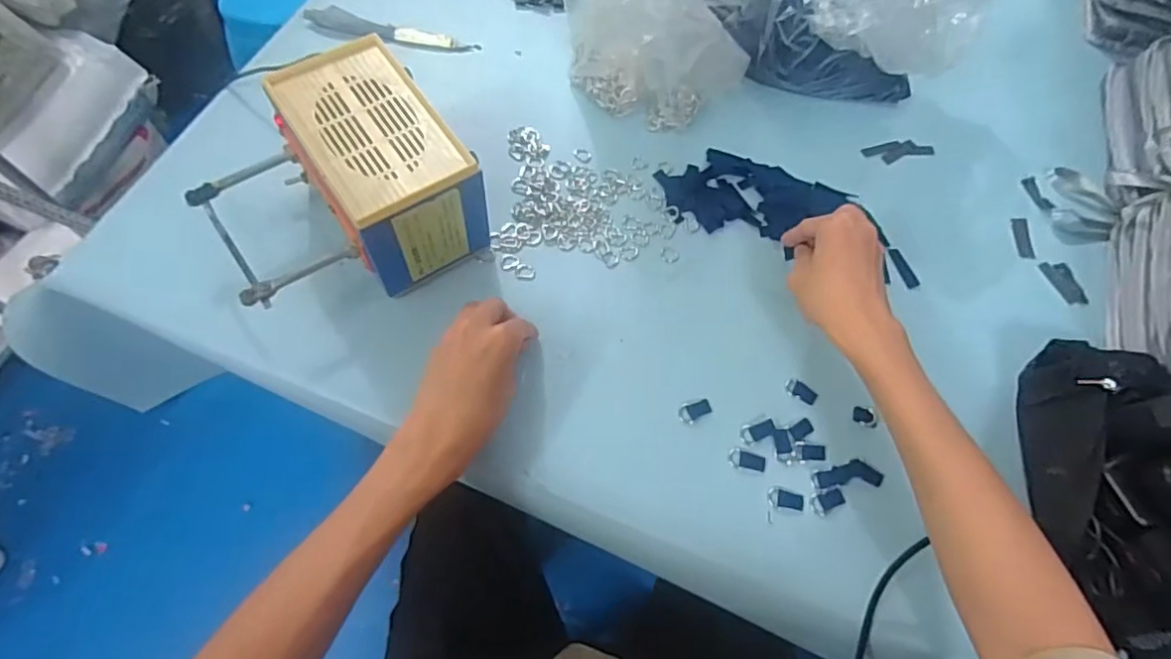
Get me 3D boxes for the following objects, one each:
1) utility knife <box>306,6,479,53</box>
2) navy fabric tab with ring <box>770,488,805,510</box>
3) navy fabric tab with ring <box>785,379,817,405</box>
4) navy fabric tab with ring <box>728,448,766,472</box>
[{"bbox_3d":[-0.228,-0.351,0.704,0.198,0.016,0.030,12,65,2],"label":"utility knife"},{"bbox_3d":[0.170,0.143,0.504,0.029,0.004,0.015,10,65,1],"label":"navy fabric tab with ring"},{"bbox_3d":[0.198,0.057,0.547,0.029,0.004,0.016,29,67,10],"label":"navy fabric tab with ring"},{"bbox_3d":[0.140,0.113,0.515,0.031,0.004,0.017,17,66,5],"label":"navy fabric tab with ring"}]

